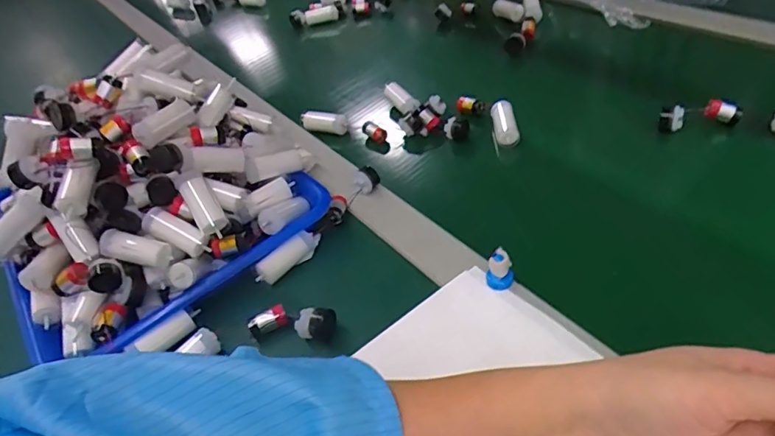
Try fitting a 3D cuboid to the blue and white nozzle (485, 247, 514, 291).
[{"bbox_3d":[0.079,0.036,0.369,0.013,0.027,0.015,-28,47,-22],"label":"blue and white nozzle"}]

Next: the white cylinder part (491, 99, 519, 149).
[{"bbox_3d":[0.114,-0.093,0.516,0.020,0.022,0.056,-4,43,4],"label":"white cylinder part"}]

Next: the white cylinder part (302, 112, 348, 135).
[{"bbox_3d":[-0.070,-0.107,0.585,0.050,0.025,0.021,3,44,11],"label":"white cylinder part"}]

